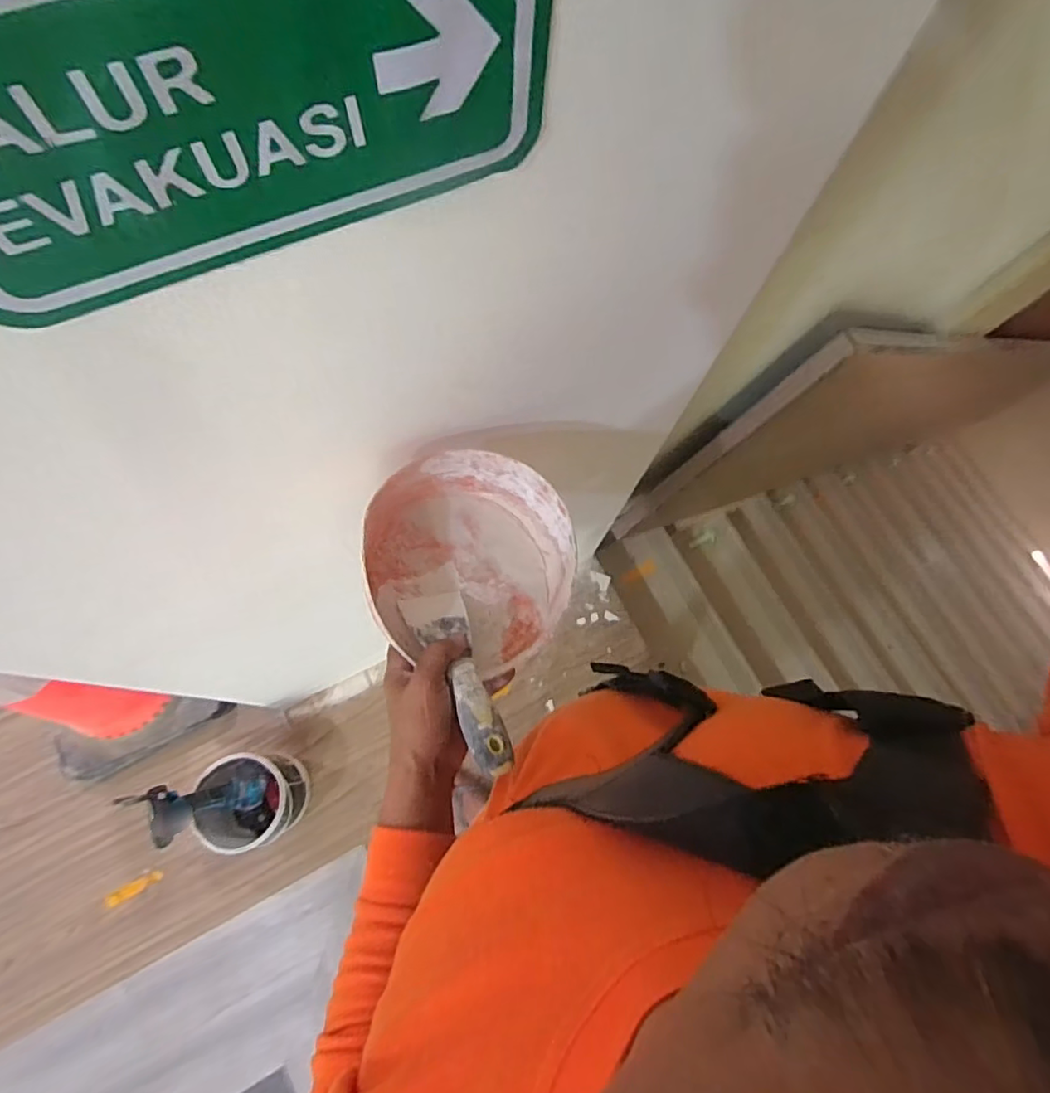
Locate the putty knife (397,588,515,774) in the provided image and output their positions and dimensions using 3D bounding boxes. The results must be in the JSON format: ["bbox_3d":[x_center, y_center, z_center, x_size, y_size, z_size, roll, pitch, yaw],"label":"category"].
[{"bbox_3d":[-0.054,0.104,0.497,0.050,0.022,0.191,-23,43,-9],"label":"putty knife"}]

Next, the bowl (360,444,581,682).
[{"bbox_3d":[-0.051,0.011,0.562,0.197,0.069,0.197,5,69,-14],"label":"bowl"}]

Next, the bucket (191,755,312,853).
[{"bbox_3d":[-0.566,0.536,1.261,0.175,0.226,0.175,0,70,-1],"label":"bucket"}]

